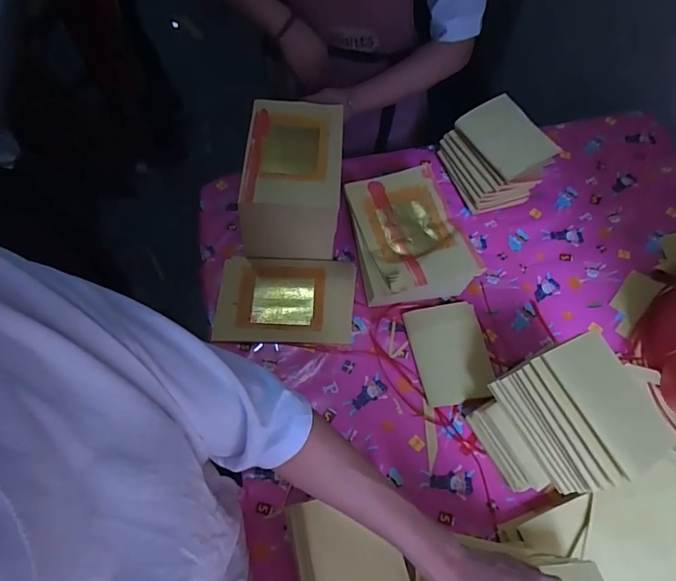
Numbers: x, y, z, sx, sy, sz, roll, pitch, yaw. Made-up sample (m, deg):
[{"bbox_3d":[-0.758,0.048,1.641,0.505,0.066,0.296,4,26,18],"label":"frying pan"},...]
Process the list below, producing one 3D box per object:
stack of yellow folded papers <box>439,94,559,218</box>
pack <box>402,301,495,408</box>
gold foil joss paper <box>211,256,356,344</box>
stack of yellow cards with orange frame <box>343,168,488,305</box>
[{"bbox_3d":[0.297,-0.259,0.868,0.123,0.150,0.175,-20,64,-9],"label":"stack of yellow folded papers"},{"bbox_3d":[0.183,0.102,0.756,0.118,0.030,0.162,-8,63,-3],"label":"pack"},{"bbox_3d":[-0.093,0.016,0.812,0.235,0.018,0.164,2,63,2],"label":"gold foil joss paper"},{"bbox_3d":[0.115,-0.084,0.806,0.176,0.108,0.234,-15,64,-7],"label":"stack of yellow cards with orange frame"}]

